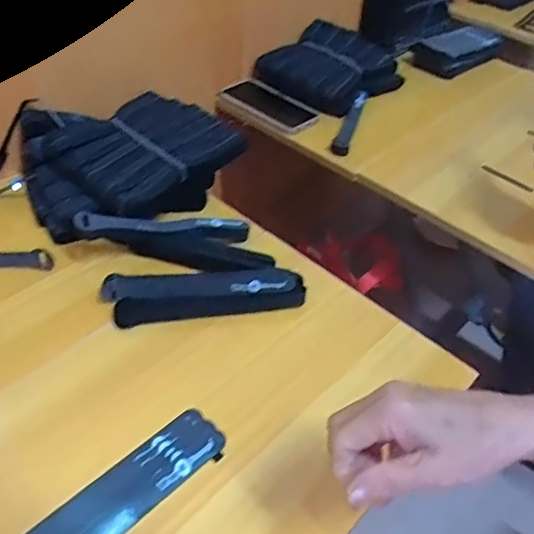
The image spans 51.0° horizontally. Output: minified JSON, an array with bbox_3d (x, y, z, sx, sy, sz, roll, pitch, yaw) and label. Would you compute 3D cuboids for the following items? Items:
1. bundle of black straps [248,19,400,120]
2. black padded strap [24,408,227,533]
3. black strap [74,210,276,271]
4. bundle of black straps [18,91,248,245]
[{"bbox_3d":[0.112,-0.356,0.999,0.214,0.084,0.201,-30,55,-34],"label":"bundle of black straps"},{"bbox_3d":[-0.118,0.184,0.434,0.055,0.010,0.199,37,50,28],"label":"black padded strap"},{"bbox_3d":[-0.099,-0.038,0.638,0.212,0.054,0.074,4,43,-4],"label":"black strap"},{"bbox_3d":[-0.181,-0.139,0.711,0.254,0.078,0.217,-27,53,-31],"label":"bundle of black straps"}]

